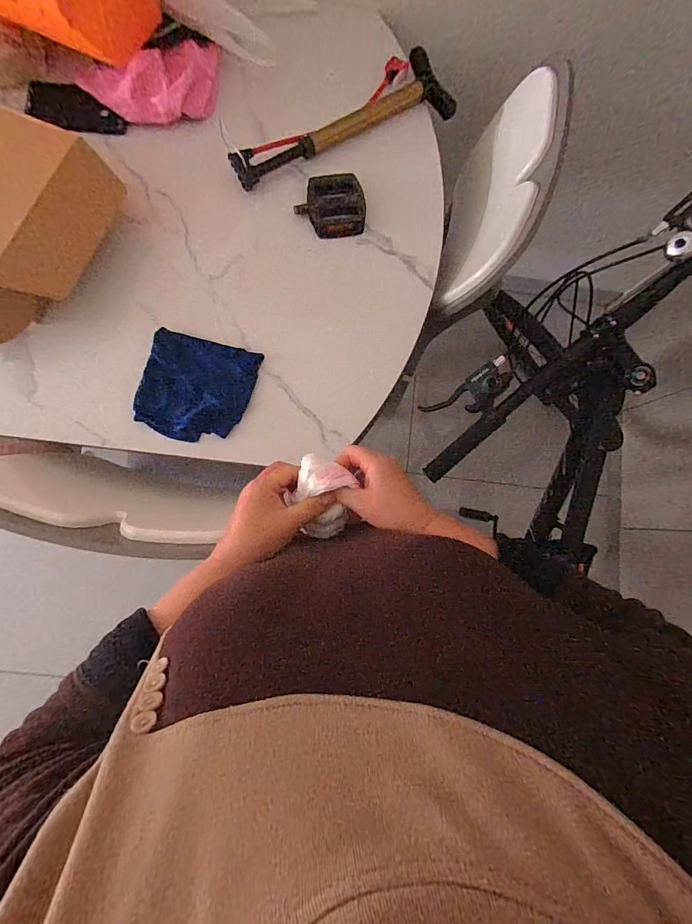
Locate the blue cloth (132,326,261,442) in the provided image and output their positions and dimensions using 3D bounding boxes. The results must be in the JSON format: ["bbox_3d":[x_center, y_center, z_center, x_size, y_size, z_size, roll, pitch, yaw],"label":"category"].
[{"bbox_3d":[-0.223,-0.109,0.600,0.150,0.023,0.153,15,82,-2],"label":"blue cloth"}]

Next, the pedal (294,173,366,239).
[{"bbox_3d":[-0.025,-0.423,0.661,0.108,0.028,0.100,-4,83,-5],"label":"pedal"}]

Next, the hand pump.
[{"bbox_3d":[-0.014,-0.581,0.672,0.396,0.033,0.127,-27,85,-7],"label":"hand pump"}]

